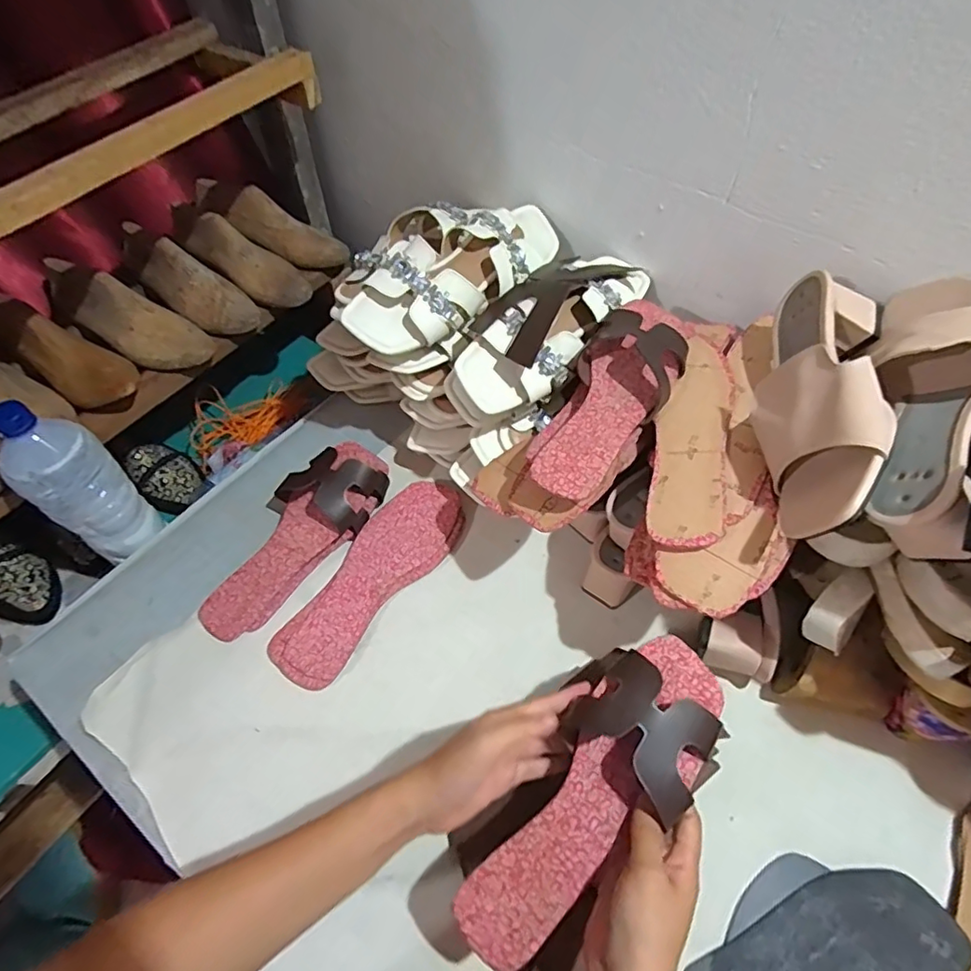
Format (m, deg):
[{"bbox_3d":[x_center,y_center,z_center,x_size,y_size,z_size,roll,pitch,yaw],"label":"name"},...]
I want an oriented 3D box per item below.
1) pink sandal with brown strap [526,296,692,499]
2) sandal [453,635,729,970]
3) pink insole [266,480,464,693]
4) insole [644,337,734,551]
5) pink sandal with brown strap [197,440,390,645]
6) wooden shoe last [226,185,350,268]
[{"bbox_3d":[0.119,-0.091,0.504,0.085,0.038,0.240,24,60,16],"label":"pink sandal with brown strap"},{"bbox_3d":[0.075,0.212,0.385,0.084,0.030,0.237,37,80,23],"label":"sandal"},{"bbox_3d":[-0.118,0.093,0.596,0.086,0.020,0.245,32,61,20],"label":"pink insole"},{"bbox_3d":[0.178,-0.046,0.490,0.057,0.008,0.222,6,58,20],"label":"insole"},{"bbox_3d":[-0.207,0.043,0.604,0.099,0.060,0.245,33,61,21],"label":"pink sandal with brown strap"},{"bbox_3d":[-0.277,-0.351,0.801,0.159,0.064,0.062,20,50,-26],"label":"wooden shoe last"}]

